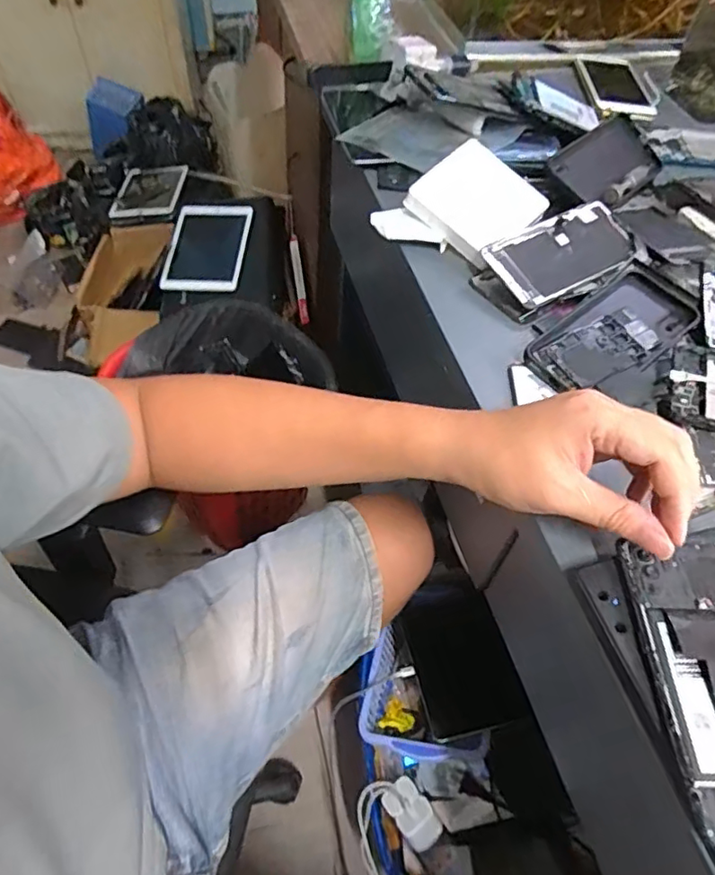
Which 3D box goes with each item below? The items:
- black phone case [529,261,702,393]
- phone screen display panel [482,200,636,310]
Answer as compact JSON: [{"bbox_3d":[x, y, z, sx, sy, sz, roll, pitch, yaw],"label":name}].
[{"bbox_3d":[0.214,-0.089,0.471,0.163,0.010,0.074,-37,68,-20],"label":"black phone case"},{"bbox_3d":[0.191,-0.170,0.524,0.149,0.010,0.074,-26,71,-18],"label":"phone screen display panel"}]

